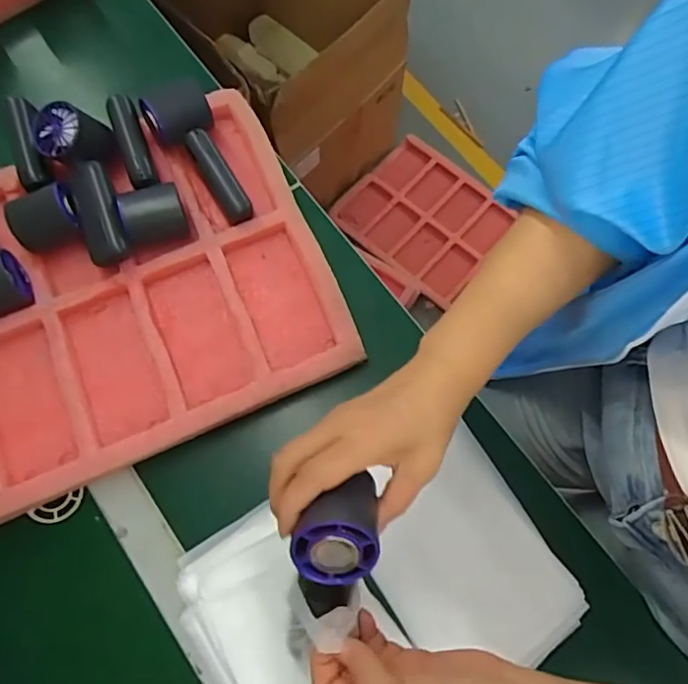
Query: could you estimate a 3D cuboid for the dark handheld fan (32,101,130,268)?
[{"bbox_3d":[-0.245,-0.150,0.538,0.060,0.043,0.154,-19,88,-6],"label":"dark handheld fan"}]

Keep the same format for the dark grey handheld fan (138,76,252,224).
[{"bbox_3d":[-0.148,-0.185,0.545,0.067,0.063,0.145,-23,74,-8],"label":"dark grey handheld fan"}]

